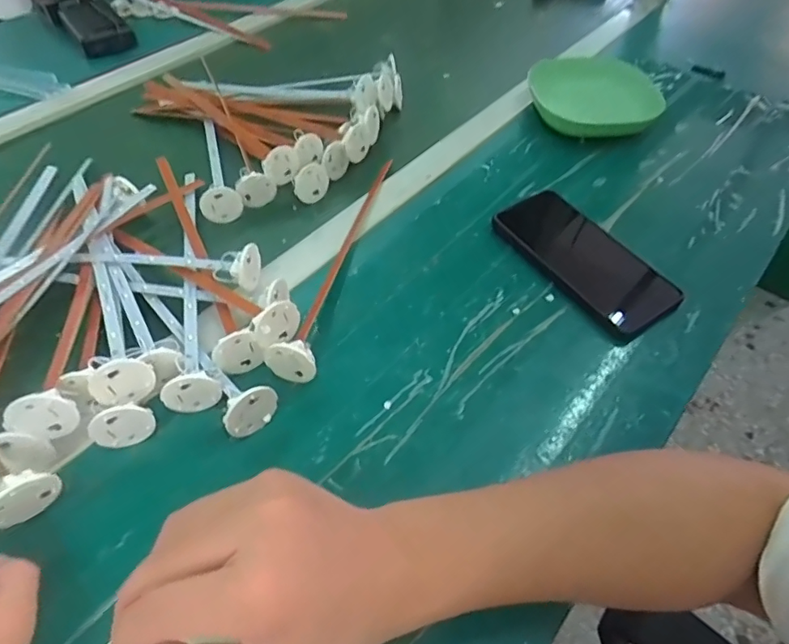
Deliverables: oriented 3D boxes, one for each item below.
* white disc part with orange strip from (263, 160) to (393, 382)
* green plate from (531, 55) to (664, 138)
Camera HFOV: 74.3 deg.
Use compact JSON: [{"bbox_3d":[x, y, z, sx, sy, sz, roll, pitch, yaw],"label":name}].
[{"bbox_3d":[-0.049,-0.070,0.456,0.036,0.034,0.270,8,52,7],"label":"white disc part with orange strip"},{"bbox_3d":[0.223,-0.267,0.608,0.129,0.033,0.135,-1,51,1],"label":"green plate"}]

